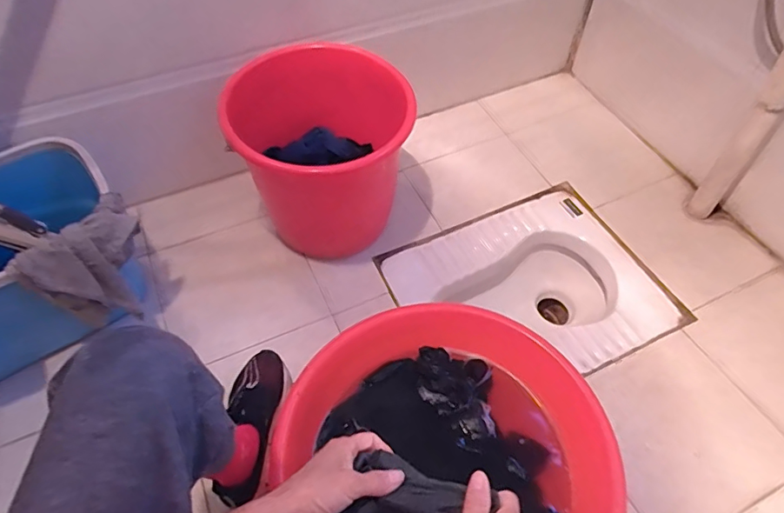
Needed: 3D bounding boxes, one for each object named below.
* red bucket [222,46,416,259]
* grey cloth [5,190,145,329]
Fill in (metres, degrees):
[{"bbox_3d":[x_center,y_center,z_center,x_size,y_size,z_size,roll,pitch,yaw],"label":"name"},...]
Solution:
[{"bbox_3d":[-0.116,-0.199,0.986,0.333,0.283,0.331,0,54,0],"label":"red bucket"},{"bbox_3d":[-0.467,0.014,0.811,0.100,0.159,0.190,25,58,17],"label":"grey cloth"}]

